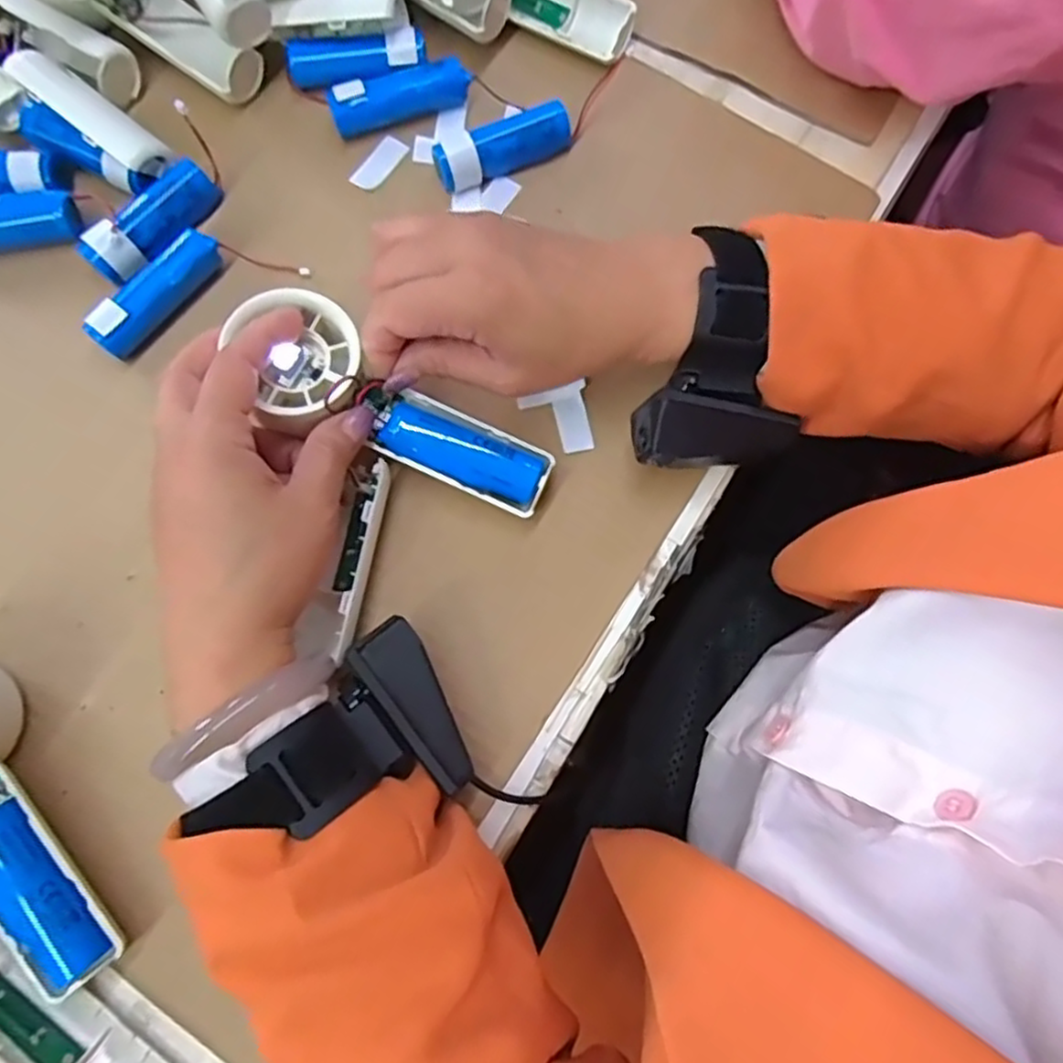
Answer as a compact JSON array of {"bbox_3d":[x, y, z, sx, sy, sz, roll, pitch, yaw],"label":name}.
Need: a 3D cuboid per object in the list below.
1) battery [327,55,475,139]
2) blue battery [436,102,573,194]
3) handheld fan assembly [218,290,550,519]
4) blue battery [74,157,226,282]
[{"bbox_3d":[-0.071,-0.235,0.381,0.073,0.024,0.025,-16,75,-5],"label":"battery"},{"bbox_3d":[-0.014,-0.201,0.375,0.073,0.025,0.020,-24,76,-7],"label":"blue battery"},{"bbox_3d":[-0.061,-0.052,0.316,0.147,0.027,0.050,31,78,-10],"label":"handheld fan assembly"},{"bbox_3d":[-0.191,-0.156,0.359,0.022,0.023,0.073,40,78,10],"label":"blue battery"}]

